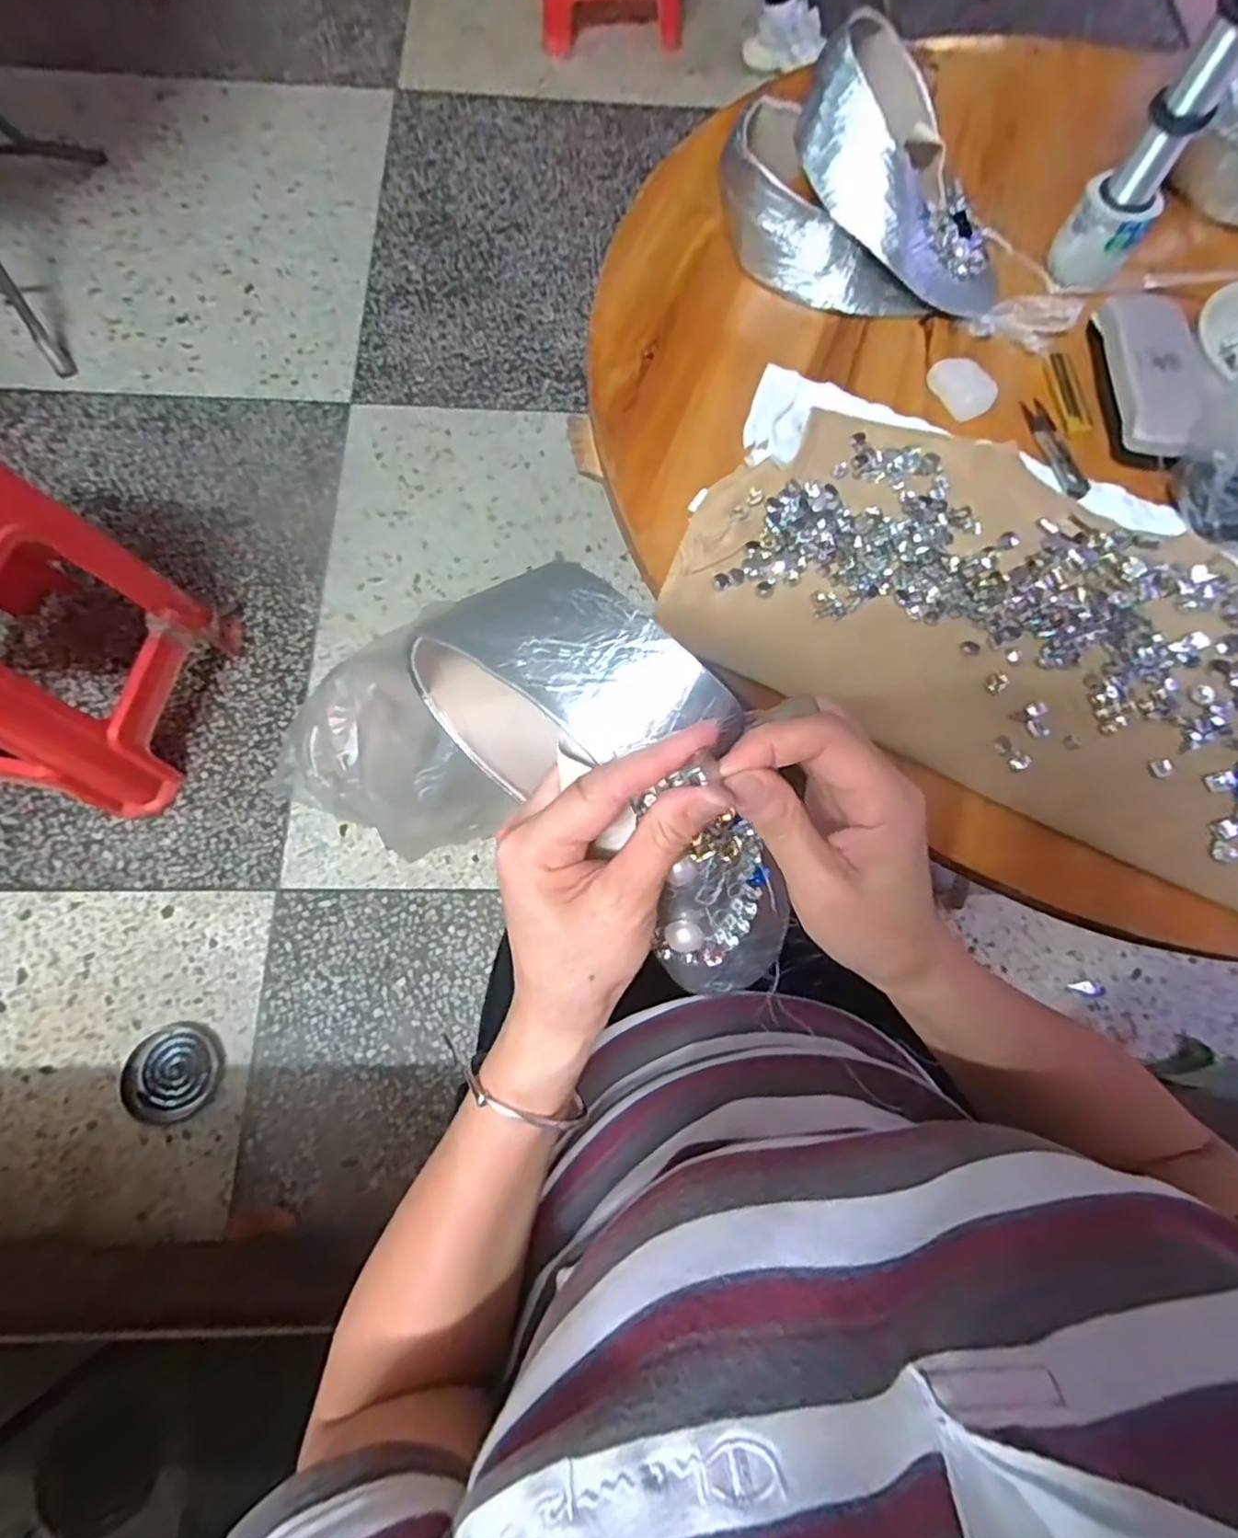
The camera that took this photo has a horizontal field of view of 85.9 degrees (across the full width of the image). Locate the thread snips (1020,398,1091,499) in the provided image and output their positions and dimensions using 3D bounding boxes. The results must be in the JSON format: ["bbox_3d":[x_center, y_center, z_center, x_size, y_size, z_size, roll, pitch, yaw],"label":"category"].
[{"bbox_3d":[0.347,-0.256,0.530,0.025,0.013,0.097,-11,76,-8],"label":"thread snips"}]

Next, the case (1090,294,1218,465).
[{"bbox_3d":[0.426,-0.312,0.530,0.069,0.033,0.156,0,75,-5],"label":"case"}]

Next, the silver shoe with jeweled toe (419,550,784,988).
[{"bbox_3d":[0.007,0.017,0.275,0.089,0.070,0.209,-33,106,-8],"label":"silver shoe with jeweled toe"}]

